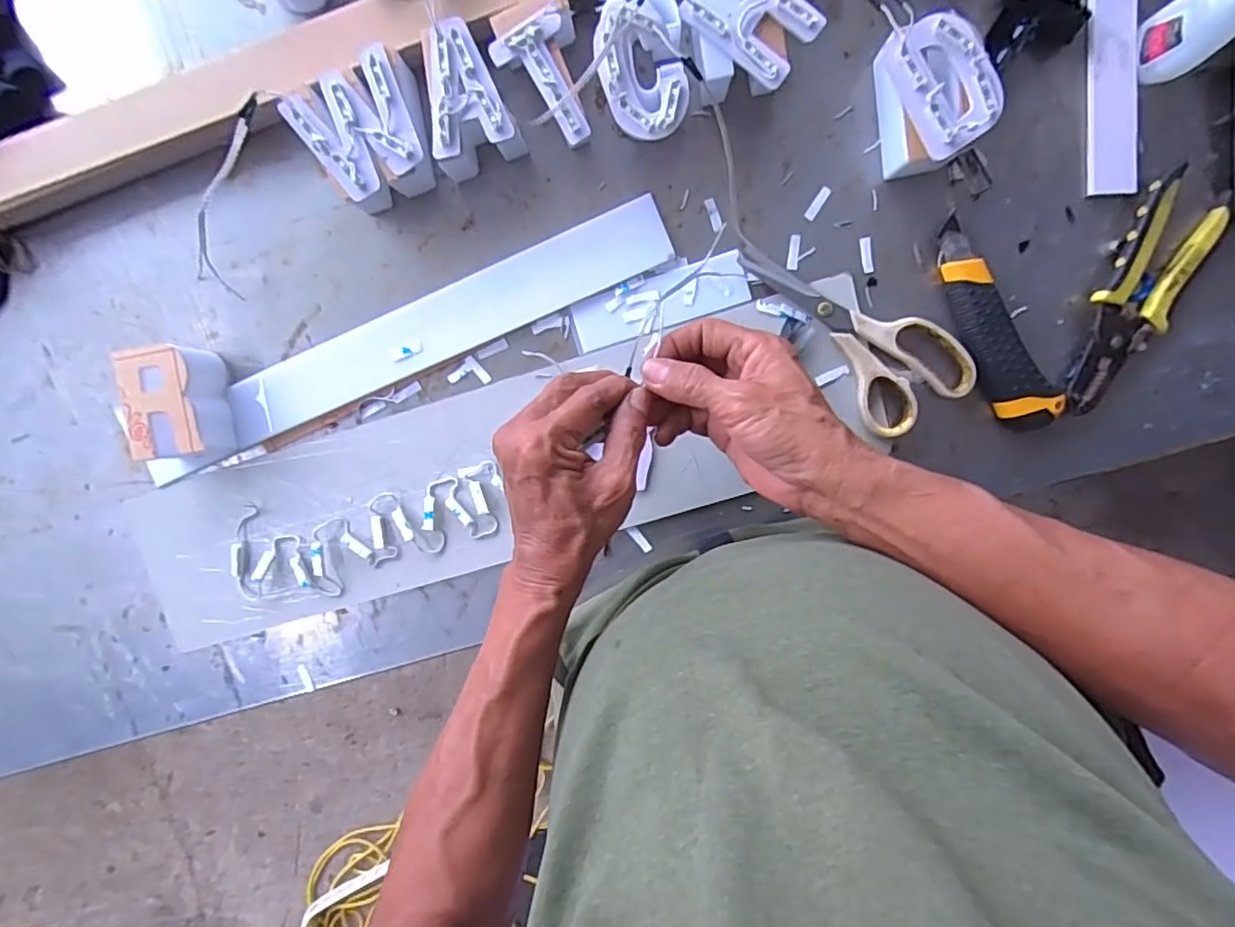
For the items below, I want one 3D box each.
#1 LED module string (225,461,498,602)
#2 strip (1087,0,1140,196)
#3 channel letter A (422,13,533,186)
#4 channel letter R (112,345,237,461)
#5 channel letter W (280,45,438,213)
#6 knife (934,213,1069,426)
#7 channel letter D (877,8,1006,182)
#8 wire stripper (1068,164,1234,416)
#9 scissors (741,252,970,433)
[{"bbox_3d":[-0.202,0.059,0.495,0.230,0.009,0.083,-10,95,5],"label":"LED module string"},{"bbox_3d":[0.344,-0.290,0.426,0.032,0.009,0.196,-7,96,4],"label":"strip"},{"bbox_3d":[-0.108,-0.256,0.437,0.055,0.052,0.079,-17,95,5],"label":"channel letter A"},{"bbox_3d":[-0.337,-0.047,0.471,0.058,0.046,0.081,-7,96,4],"label":"channel letter R"},{"bbox_3d":[-0.173,-0.235,0.443,0.089,0.052,0.085,-29,94,6],"label":"channel letter W"},{"bbox_3d":[0.271,-0.098,0.447,0.040,0.018,0.161,-28,94,6],"label":"knife"},{"bbox_3d":[0.214,-0.246,0.418,0.063,0.052,0.088,-17,95,5],"label":"channel letter D"},{"bbox_3d":[0.371,-0.116,0.438,0.057,0.023,0.161,23,97,1],"label":"wire stripper"},{"bbox_3d":[0.182,-0.109,0.454,0.084,0.014,0.177,-37,93,7],"label":"scissors"}]

